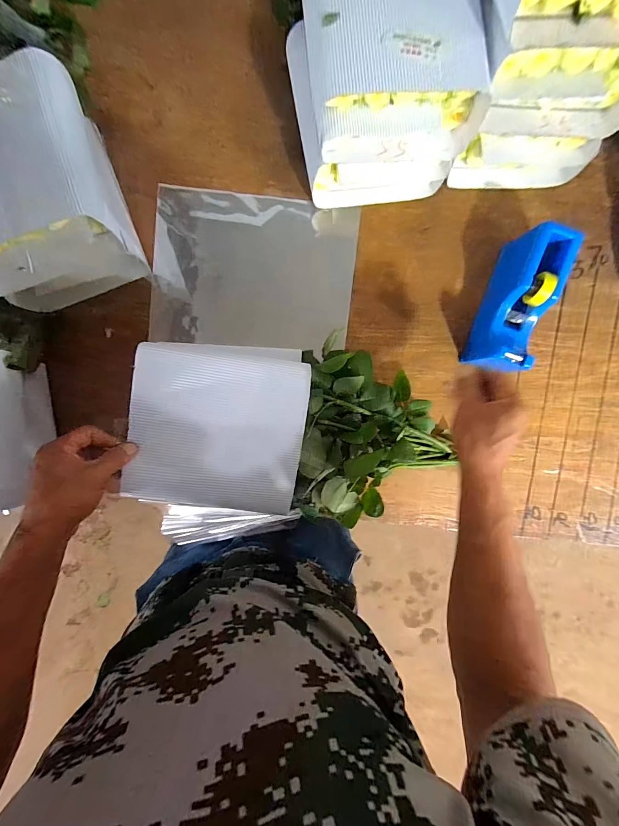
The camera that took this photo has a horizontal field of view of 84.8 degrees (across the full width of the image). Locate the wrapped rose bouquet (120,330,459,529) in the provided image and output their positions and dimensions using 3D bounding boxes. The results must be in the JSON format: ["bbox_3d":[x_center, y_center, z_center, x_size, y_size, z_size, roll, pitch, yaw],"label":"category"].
[{"bbox_3d":[-0.001,0.034,0.466,0.429,0.143,0.244,19,95,-2],"label":"wrapped rose bouquet"}]

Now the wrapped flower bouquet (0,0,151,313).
[{"bbox_3d":[-0.350,-0.355,0.455,0.188,0.166,0.386,-5,95,0],"label":"wrapped flower bouquet"}]

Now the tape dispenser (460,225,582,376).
[{"bbox_3d":[0.308,-0.162,0.509,0.069,0.094,0.199,19,95,-2],"label":"tape dispenser"}]

